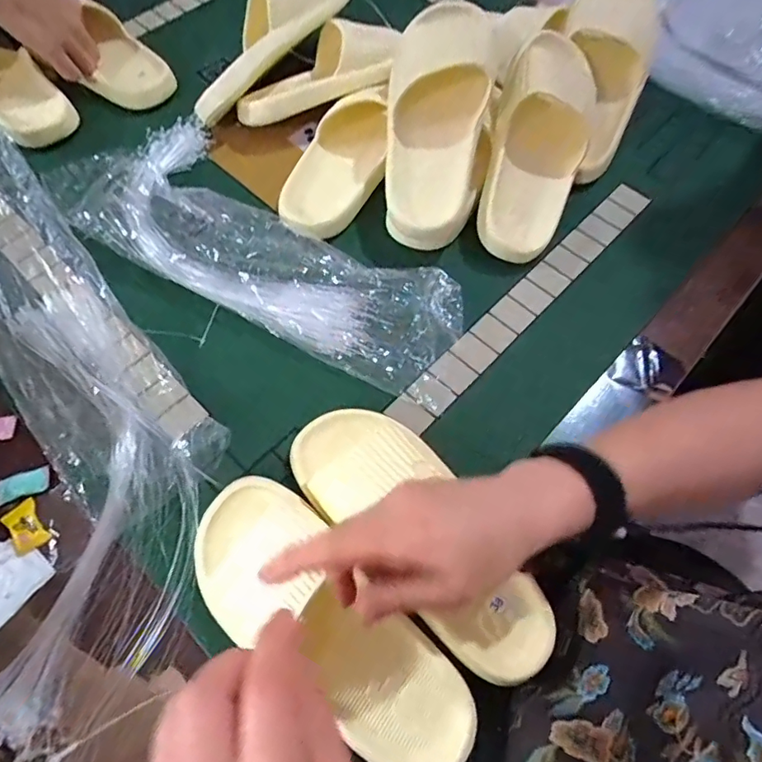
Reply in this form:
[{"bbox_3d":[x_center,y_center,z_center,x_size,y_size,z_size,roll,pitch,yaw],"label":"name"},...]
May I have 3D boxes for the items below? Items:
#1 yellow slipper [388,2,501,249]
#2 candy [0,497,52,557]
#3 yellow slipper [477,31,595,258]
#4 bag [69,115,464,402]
[{"bbox_3d":[0.059,-0.269,0.518,0.100,0.102,0.243,7,79,1],"label":"yellow slipper"},{"bbox_3d":[-0.290,0.117,0.411,0.028,0.008,0.043,-35,70,-17],"label":"candy"},{"bbox_3d":[0.165,-0.243,0.538,0.098,0.088,0.234,15,90,6],"label":"yellow slipper"},{"bbox_3d":[-0.116,-0.140,0.520,0.420,0.035,0.178,30,67,12],"label":"bag"}]

